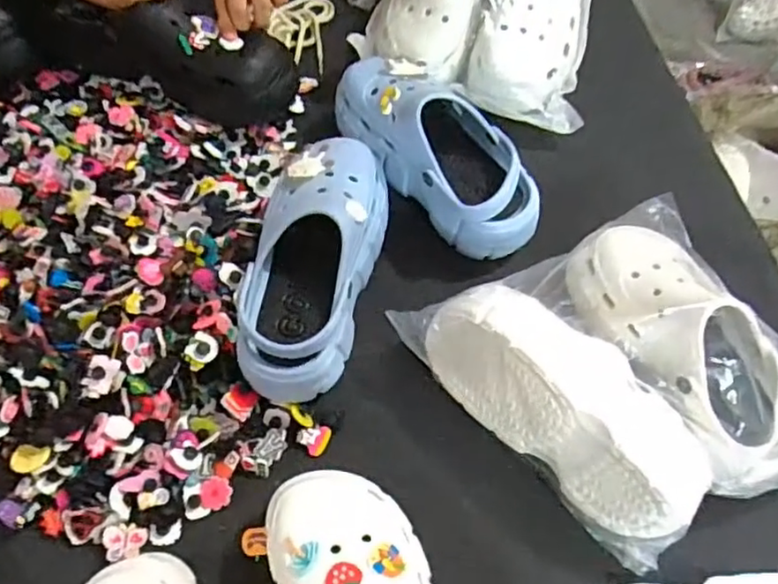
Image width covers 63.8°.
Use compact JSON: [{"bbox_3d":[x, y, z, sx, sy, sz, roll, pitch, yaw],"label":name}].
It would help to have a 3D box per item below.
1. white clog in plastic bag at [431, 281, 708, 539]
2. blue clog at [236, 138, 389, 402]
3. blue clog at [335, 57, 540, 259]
[{"bbox_3d":[0.148,0.083,0.521,0.253,0.081,0.111,40,69,16],"label":"white clog in plastic bag"},{"bbox_3d":[-0.071,-0.033,0.583,0.109,0.095,0.258,13,64,4],"label":"blue clog"},{"bbox_3d":[0.051,-0.154,0.644,0.103,0.087,0.256,-36,70,-18],"label":"blue clog"}]

